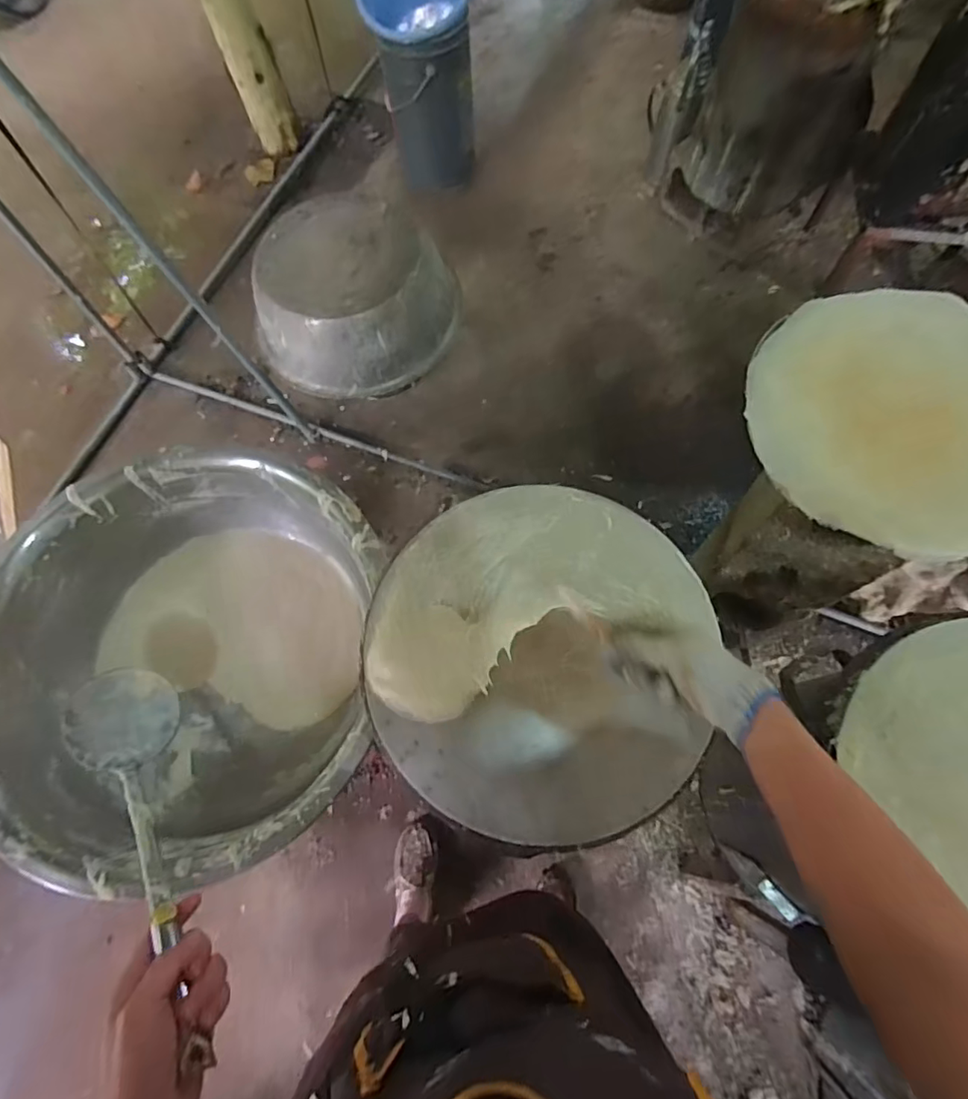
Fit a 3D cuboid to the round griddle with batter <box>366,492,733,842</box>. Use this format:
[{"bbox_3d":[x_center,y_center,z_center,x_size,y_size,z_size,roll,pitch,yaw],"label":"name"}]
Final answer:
[{"bbox_3d":[0.057,0.105,0.612,0.367,0.031,0.381,-1,69,2],"label":"round griddle with batter"}]

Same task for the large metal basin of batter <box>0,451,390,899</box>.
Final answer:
[{"bbox_3d":[-0.407,0.149,0.778,0.514,0.184,0.523,-1,69,2],"label":"large metal basin of batter"}]

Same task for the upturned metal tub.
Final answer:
[{"bbox_3d":[-0.356,-0.658,1.407,0.487,0.255,0.458,-1,69,2],"label":"upturned metal tub"}]

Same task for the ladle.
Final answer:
[{"bbox_3d":[-0.285,0.253,0.471,0.079,0.084,0.335,-35,53,-11],"label":"ladle"}]

